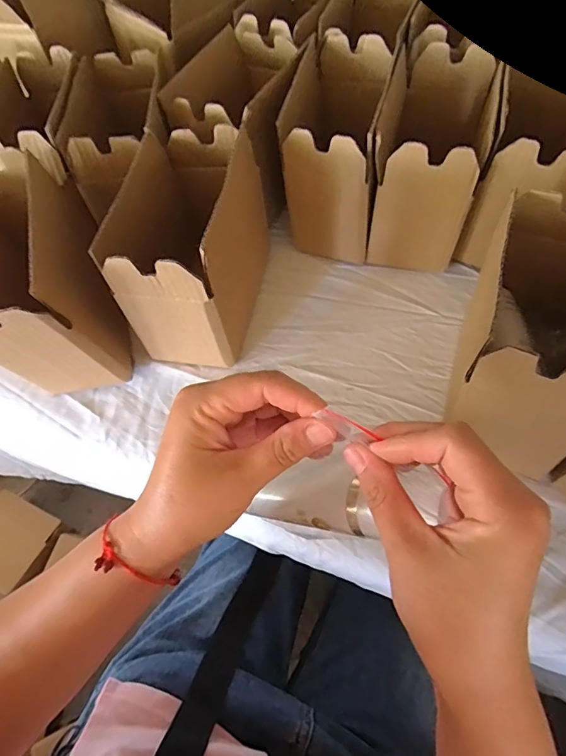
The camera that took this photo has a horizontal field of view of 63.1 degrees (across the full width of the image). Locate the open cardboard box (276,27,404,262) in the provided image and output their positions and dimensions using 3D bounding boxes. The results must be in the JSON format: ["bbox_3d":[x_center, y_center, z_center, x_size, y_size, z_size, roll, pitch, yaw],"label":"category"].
[{"bbox_3d":[0.066,-0.270,0.558,0.106,0.166,0.212,10,60,9],"label":"open cardboard box"}]

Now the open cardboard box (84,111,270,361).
[{"bbox_3d":[-0.091,-0.130,0.487,0.106,0.163,0.184,10,60,9],"label":"open cardboard box"}]

